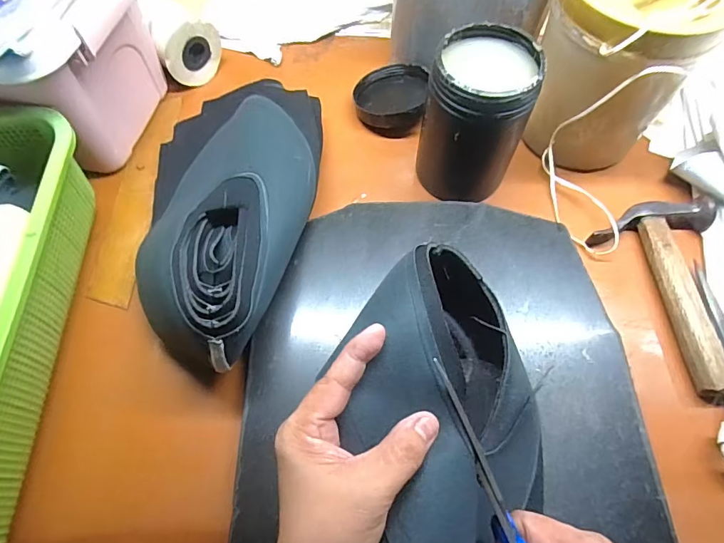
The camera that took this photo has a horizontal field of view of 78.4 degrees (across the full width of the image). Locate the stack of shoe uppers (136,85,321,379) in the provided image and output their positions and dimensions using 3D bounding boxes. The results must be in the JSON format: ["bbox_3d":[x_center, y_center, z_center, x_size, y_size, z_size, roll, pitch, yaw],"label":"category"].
[{"bbox_3d":[-0.127,-0.056,0.408,0.155,0.089,0.285,6,64,3],"label":"stack of shoe uppers"}]

